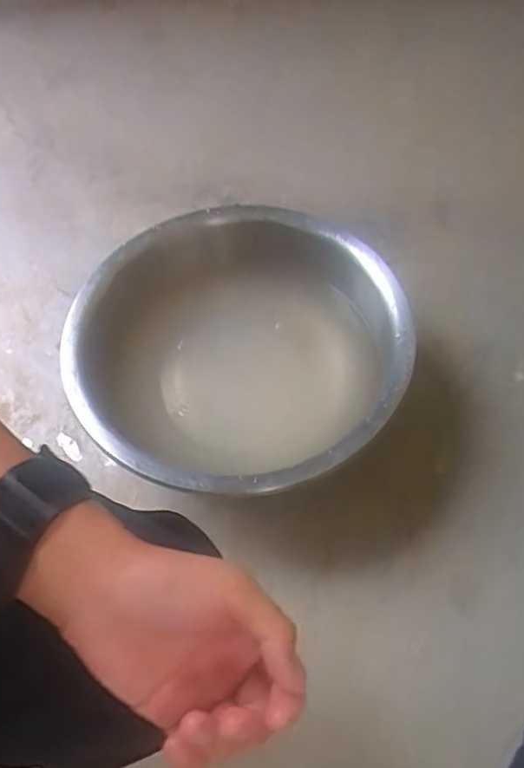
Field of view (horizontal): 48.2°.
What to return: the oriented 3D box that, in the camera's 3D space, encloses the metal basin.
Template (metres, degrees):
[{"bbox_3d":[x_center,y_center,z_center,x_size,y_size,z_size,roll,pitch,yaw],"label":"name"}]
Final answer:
[{"bbox_3d":[-0.024,-0.033,0.635,0.337,0.111,0.341,-1,57,1],"label":"metal basin"}]

